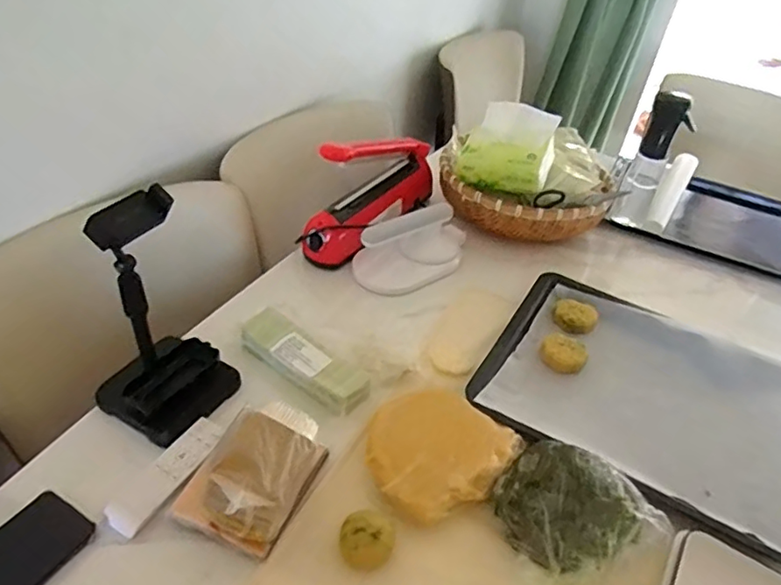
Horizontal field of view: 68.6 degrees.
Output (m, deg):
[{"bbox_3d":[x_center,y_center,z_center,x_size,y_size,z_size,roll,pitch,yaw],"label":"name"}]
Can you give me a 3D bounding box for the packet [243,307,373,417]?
[{"bbox_3d":[-0.108,0.082,0.696,0.177,0.025,0.064,28,44,23],"label":"packet"}]

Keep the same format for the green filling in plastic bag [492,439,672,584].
[{"bbox_3d":[0.178,0.204,0.565,0.137,0.069,0.129,-14,45,-23],"label":"green filling in plastic bag"}]

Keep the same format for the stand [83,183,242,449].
[{"bbox_3d":[-0.240,0.026,0.586,0.110,0.239,0.120,25,43,19],"label":"stand"}]

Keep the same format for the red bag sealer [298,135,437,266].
[{"bbox_3d":[-0.017,-0.176,0.928,0.075,0.181,0.310,30,45,24],"label":"red bag sealer"}]

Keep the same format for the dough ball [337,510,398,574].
[{"bbox_3d":[-0.021,0.235,0.546,0.052,0.032,0.048,4,40,-4],"label":"dough ball"}]

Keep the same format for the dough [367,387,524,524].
[{"bbox_3d":[0.048,0.166,0.619,0.144,0.029,0.154,4,40,-4],"label":"dough"}]

